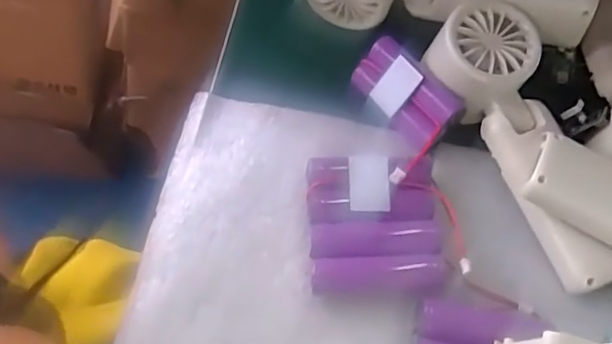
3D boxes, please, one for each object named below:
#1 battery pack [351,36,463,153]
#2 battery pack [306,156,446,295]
[{"bbox_3d":[0.054,-0.045,0.337,0.014,0.036,0.065,-3,49,-50],"label":"battery pack"},{"bbox_3d":[0.035,0.027,0.302,0.065,0.024,0.072,-1,64,-5],"label":"battery pack"}]

